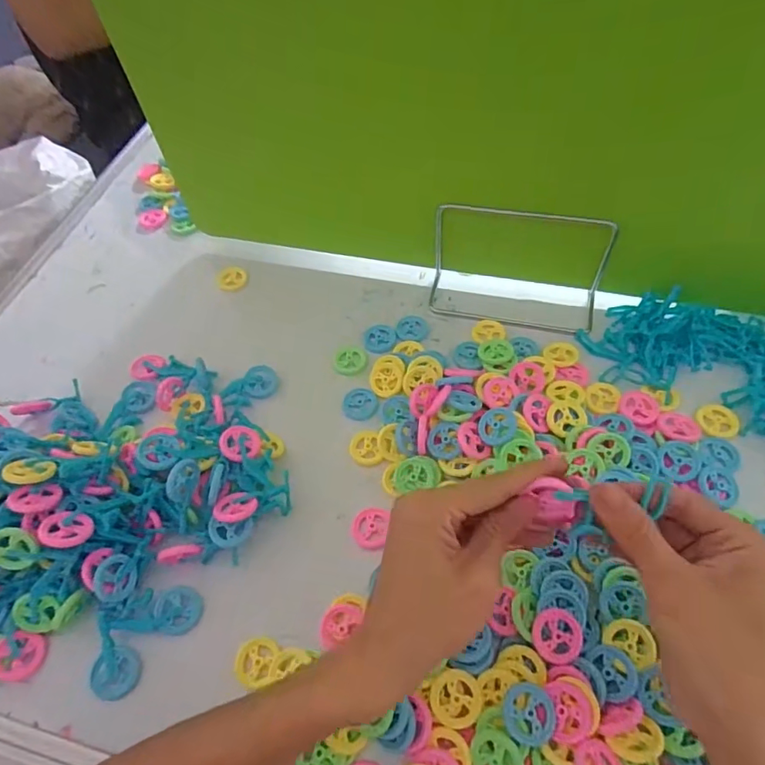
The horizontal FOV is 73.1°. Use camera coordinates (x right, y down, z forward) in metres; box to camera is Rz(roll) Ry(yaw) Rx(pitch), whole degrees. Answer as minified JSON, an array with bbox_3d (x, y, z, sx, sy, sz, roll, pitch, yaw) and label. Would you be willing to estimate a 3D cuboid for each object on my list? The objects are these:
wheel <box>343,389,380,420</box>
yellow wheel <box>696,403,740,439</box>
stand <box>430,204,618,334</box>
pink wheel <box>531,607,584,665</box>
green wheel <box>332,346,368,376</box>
[{"bbox_3d":[-0.018,0.018,0.431,0.029,0.004,0.028,-2,56,4],"label":"wheel"},{"bbox_3d":[0.259,0.030,0.398,0.028,0.005,0.028,-2,56,4],"label":"yellow wheel"},{"bbox_3d":[0.118,-0.102,0.453,0.149,0.084,0.068,8,58,11],"label":"stand"},{"bbox_3d":[0.106,0.154,0.314,0.029,0.005,0.030,-2,56,4],"label":"pink wheel"},{"bbox_3d":[-0.028,-0.019,0.461,0.030,0.008,0.026,-5,56,2],"label":"green wheel"}]

